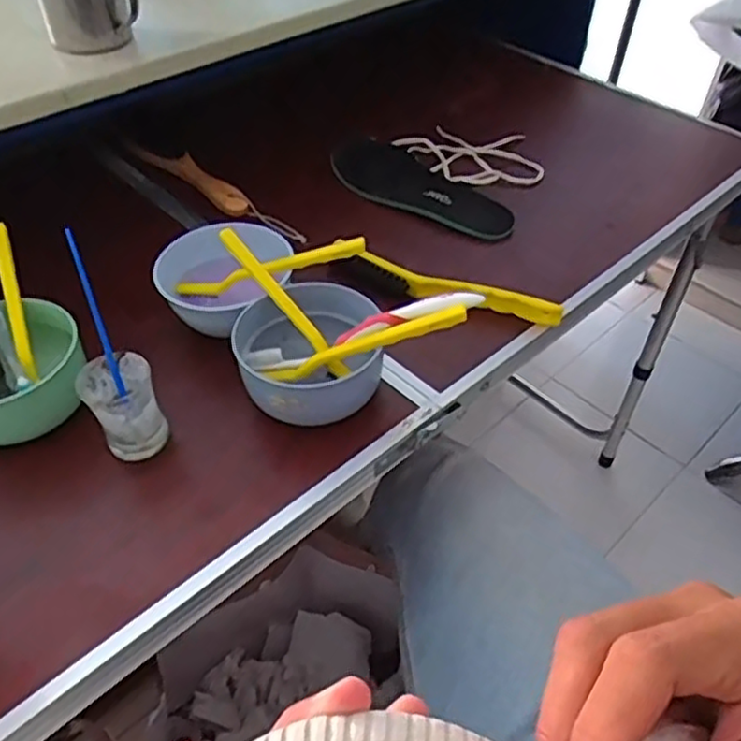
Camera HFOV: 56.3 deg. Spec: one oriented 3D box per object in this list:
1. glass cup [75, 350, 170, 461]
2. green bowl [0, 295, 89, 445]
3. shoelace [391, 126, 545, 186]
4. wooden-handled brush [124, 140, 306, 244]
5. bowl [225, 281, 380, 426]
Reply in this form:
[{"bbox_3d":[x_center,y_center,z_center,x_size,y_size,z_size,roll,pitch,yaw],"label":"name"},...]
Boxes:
[{"bbox_3d":[-0.174,0.026,0.491,0.046,0.066,0.047,1,46,-1],"label":"glass cup"},{"bbox_3d":[-0.264,0.004,0.505,0.111,0.047,0.093,-26,52,-24],"label":"green bowl"},{"bbox_3d":[0.116,-0.251,0.805,0.171,0.015,0.120,14,47,12],"label":"shoelace"},{"bbox_3d":[-0.169,-0.194,0.735,0.257,0.018,0.032,33,54,27],"label":"wooden-handled brush"},{"bbox_3d":[-0.051,-0.013,0.523,0.112,0.052,0.105,1,46,-1],"label":"bowl"}]

